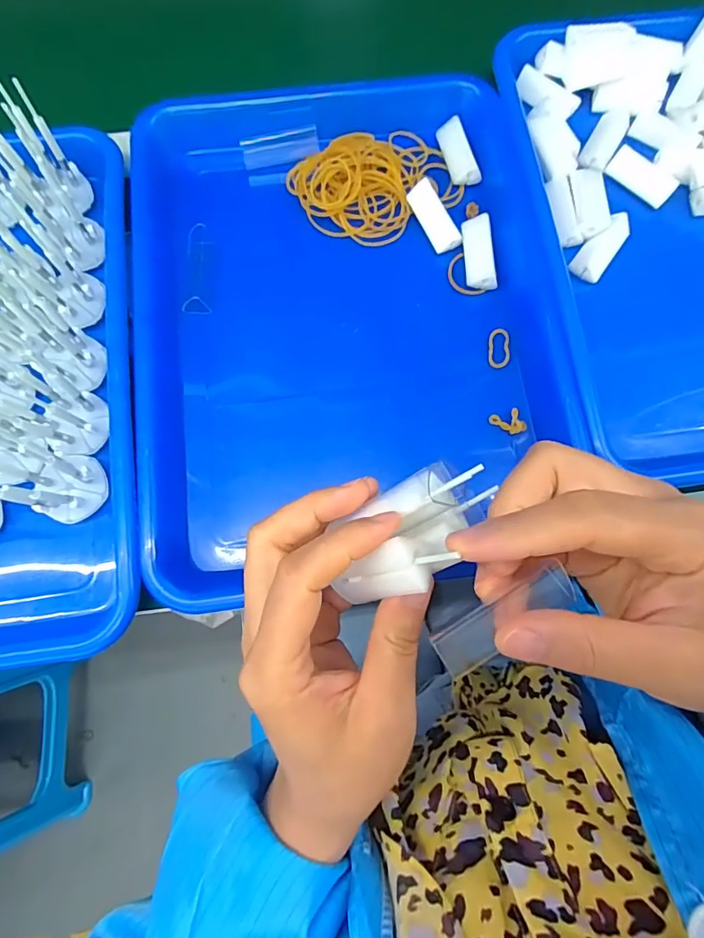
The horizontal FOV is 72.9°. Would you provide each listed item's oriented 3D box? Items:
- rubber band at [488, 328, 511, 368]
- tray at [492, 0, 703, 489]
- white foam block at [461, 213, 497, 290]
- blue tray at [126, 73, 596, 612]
[{"bbox_3d":[0.093,-0.077,0.301,0.013,0.004,0.026,4,76,1],"label":"rubber band"},{"bbox_3d":[0.240,-0.162,0.312,0.252,0.037,0.332,-6,76,-2],"label":"tray"},{"bbox_3d":[0.082,-0.140,0.311,0.018,0.016,0.048,-4,76,-1],"label":"white foam block"},{"bbox_3d":[-0.006,-0.103,0.298,0.244,0.032,0.322,-8,76,-2],"label":"blue tray"}]

